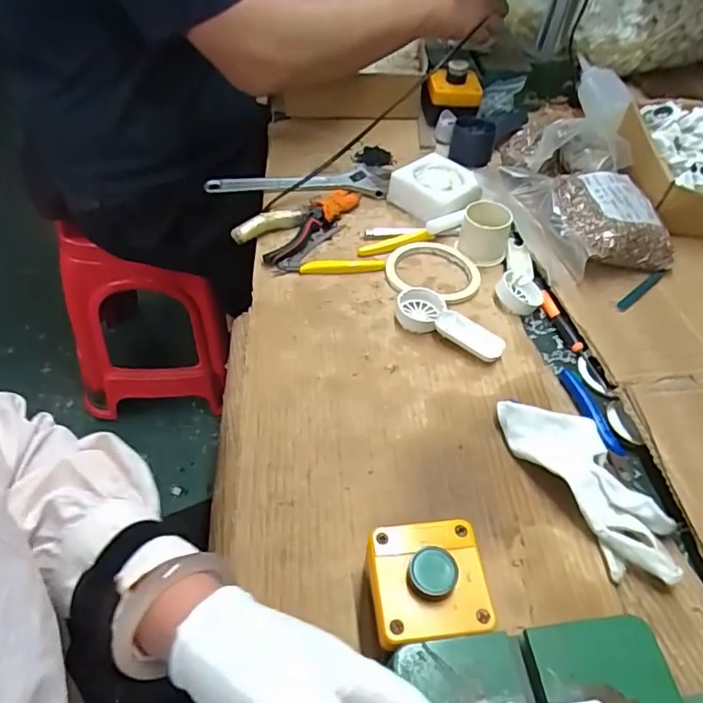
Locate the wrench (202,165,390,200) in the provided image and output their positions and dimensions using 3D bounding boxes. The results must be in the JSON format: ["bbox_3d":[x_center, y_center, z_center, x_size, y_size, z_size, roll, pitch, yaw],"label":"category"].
[{"bbox_3d":[-0.065,-0.215,0.685,0.223,0.018,0.051,1,49,-2],"label":"wrench"}]

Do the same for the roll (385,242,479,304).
[{"bbox_3d":[0.087,-0.089,0.584,0.098,0.014,0.098,1,49,-1],"label":"roll"}]

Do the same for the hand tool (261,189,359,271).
[{"bbox_3d":[-0.040,-0.145,0.627,0.041,0.016,0.149,23,52,17],"label":"hand tool"}]

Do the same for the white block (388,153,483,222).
[{"bbox_3d":[0.102,-0.195,0.659,0.086,0.039,0.092,-34,59,-27],"label":"white block"}]

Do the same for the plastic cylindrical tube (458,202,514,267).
[{"bbox_3d":[0.145,-0.130,0.593,0.052,0.048,0.050,15,51,10],"label":"plastic cylindrical tube"}]

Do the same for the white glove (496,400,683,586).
[{"bbox_3d":[0.182,0.096,0.418,0.055,0.034,0.162,-22,53,-19],"label":"white glove"}]

